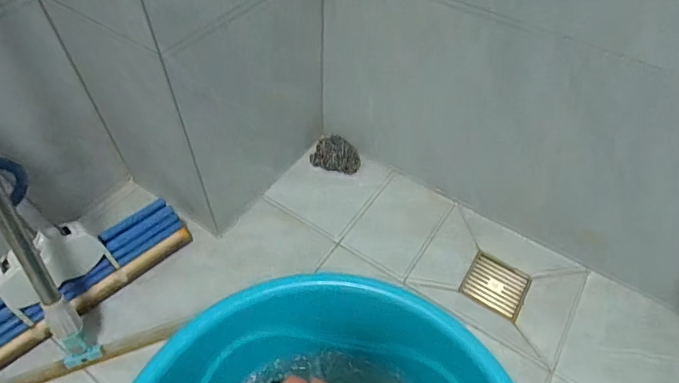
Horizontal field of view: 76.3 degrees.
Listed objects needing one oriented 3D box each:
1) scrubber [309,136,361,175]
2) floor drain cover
[{"bbox_3d":[-0.007,-0.081,0.916,0.107,0.039,0.075,12,51,7],"label":"scrubber"},{"bbox_3d":[0.281,0.165,0.774,0.101,0.014,0.110,28,55,19],"label":"floor drain cover"}]

